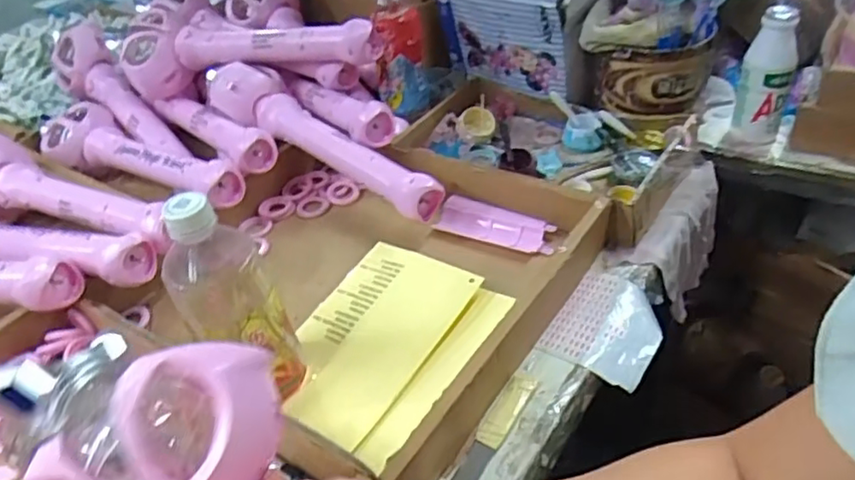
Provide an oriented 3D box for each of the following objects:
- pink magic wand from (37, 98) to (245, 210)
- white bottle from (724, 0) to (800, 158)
[{"bbox_3d":[-0.334,-0.094,0.724,0.326,0.051,0.083,21,47,30],"label":"pink magic wand"},{"bbox_3d":[0.369,-0.171,0.693,0.048,0.152,0.045,19,46,29],"label":"white bottle"}]

